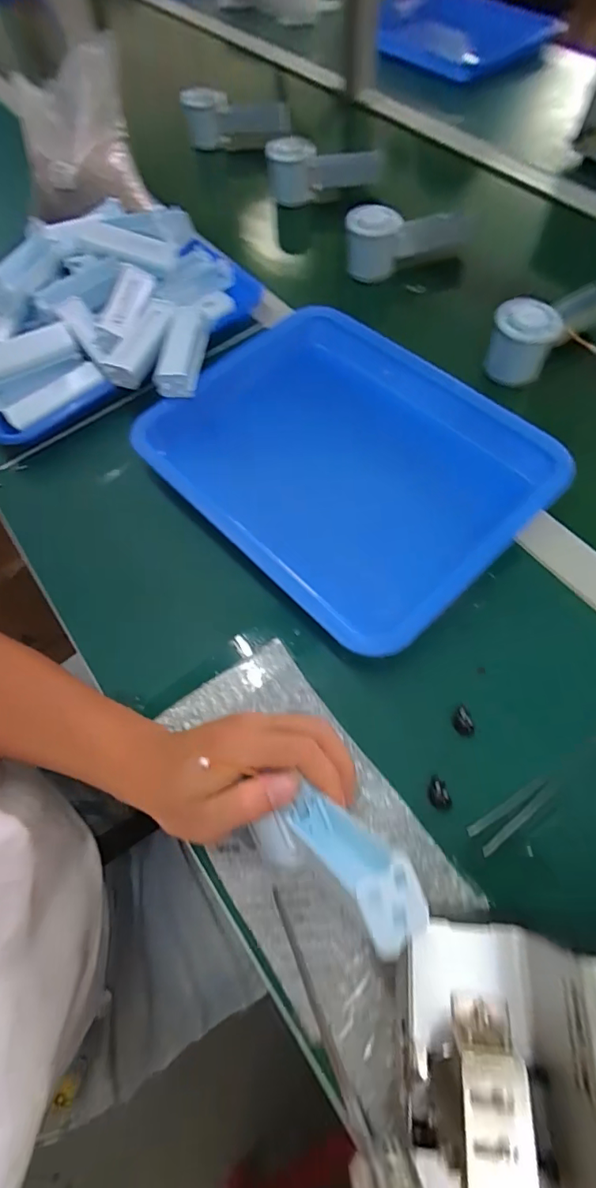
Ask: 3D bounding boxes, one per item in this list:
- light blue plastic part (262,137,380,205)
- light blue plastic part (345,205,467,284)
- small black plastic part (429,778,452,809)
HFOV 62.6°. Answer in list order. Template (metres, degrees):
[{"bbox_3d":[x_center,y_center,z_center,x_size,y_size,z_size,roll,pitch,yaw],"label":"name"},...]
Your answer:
[{"bbox_3d":[0.035,-0.575,0.666,0.144,0.060,0.061,13,65,10],"label":"light blue plastic part"},{"bbox_3d":[0.128,-0.424,0.582,0.147,0.065,0.049,-12,63,-3],"label":"light blue plastic part"},{"bbox_3d":[0.095,0.136,0.332,0.013,0.010,0.019,-19,64,-6],"label":"small black plastic part"}]

